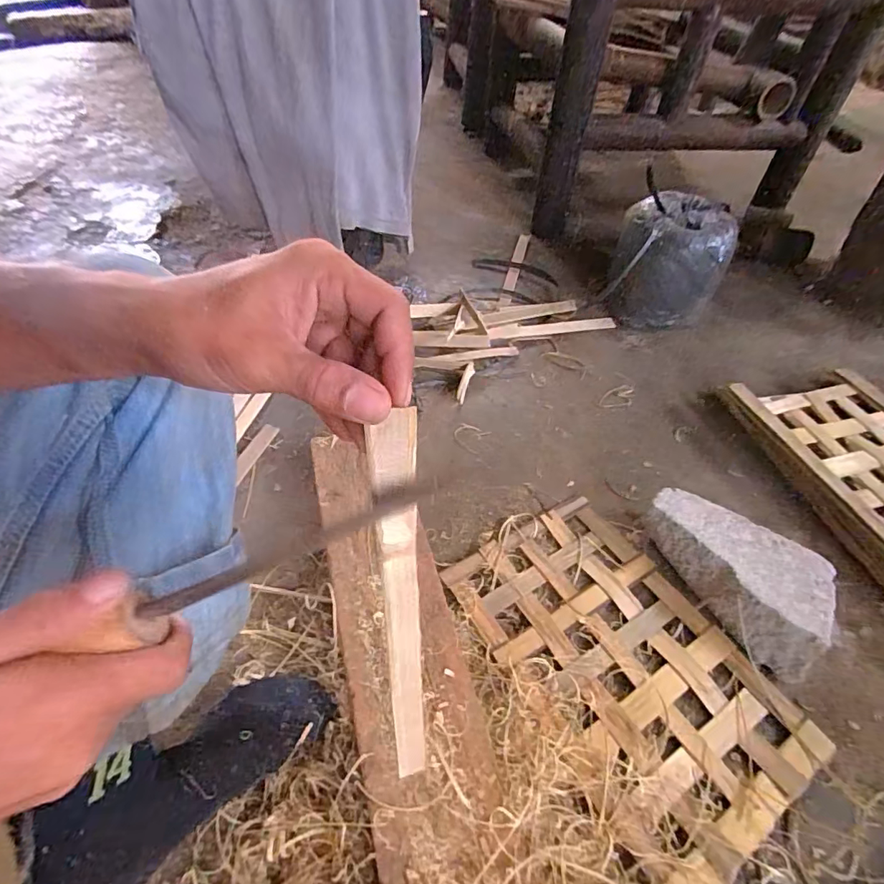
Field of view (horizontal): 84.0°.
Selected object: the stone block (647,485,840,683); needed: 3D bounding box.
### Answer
[{"bbox_3d":[0.325,0.147,0.563,0.203,0.061,0.129,31,54,23],"label":"stone block"}]

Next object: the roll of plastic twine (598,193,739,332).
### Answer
[{"bbox_3d":[0.404,-0.313,0.889,0.184,0.193,0.153,21,51,16],"label":"roll of plastic twine"}]

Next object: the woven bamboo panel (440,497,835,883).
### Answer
[{"bbox_3d":[0.188,0.222,0.522,0.220,0.013,0.354,-25,54,-23],"label":"woven bamboo panel"}]

